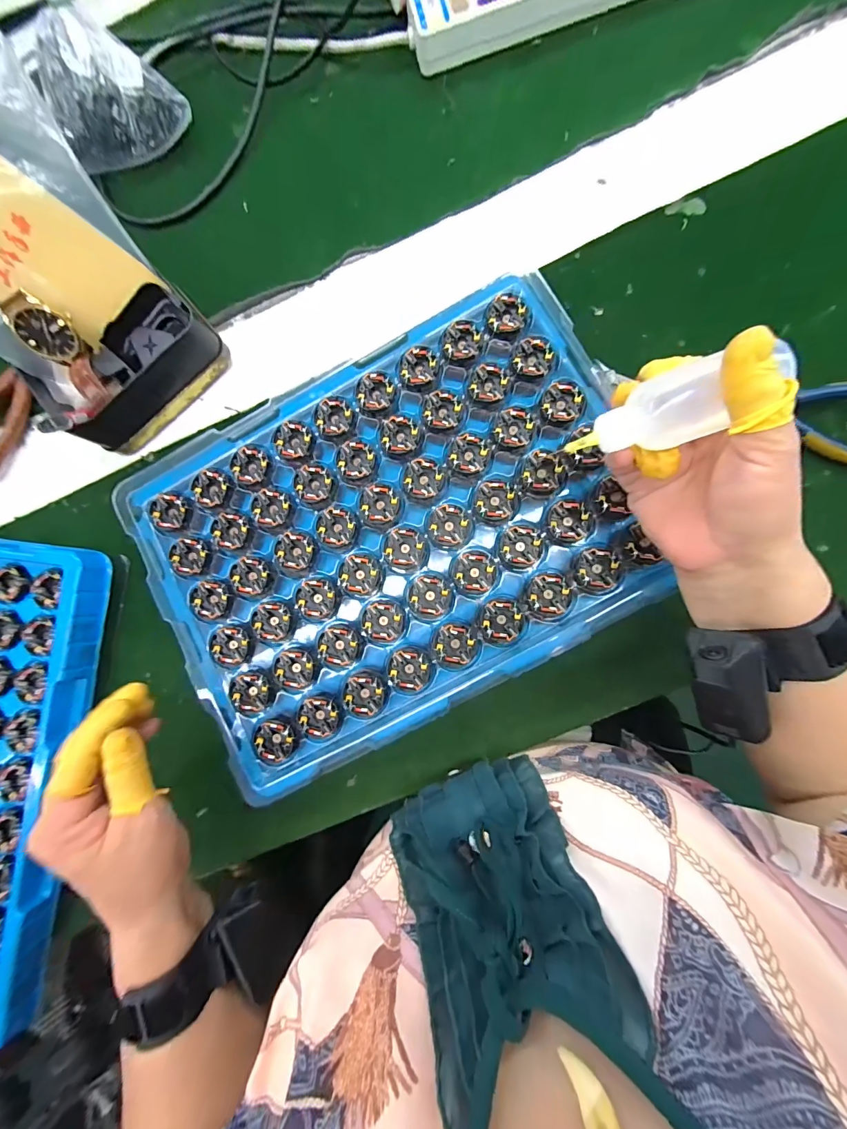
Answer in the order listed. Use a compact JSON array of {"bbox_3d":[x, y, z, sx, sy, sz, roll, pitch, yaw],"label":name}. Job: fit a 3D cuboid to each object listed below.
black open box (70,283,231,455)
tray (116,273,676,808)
[{"bbox_3d":[-0.238,-0.161,0.327,0.062,0.053,0.136,44,91,7],"label":"black open box"},{"bbox_3d":[-0.023,-0.024,0.304,0.369,0.052,0.277,-27,83,6],"label":"tray"}]

